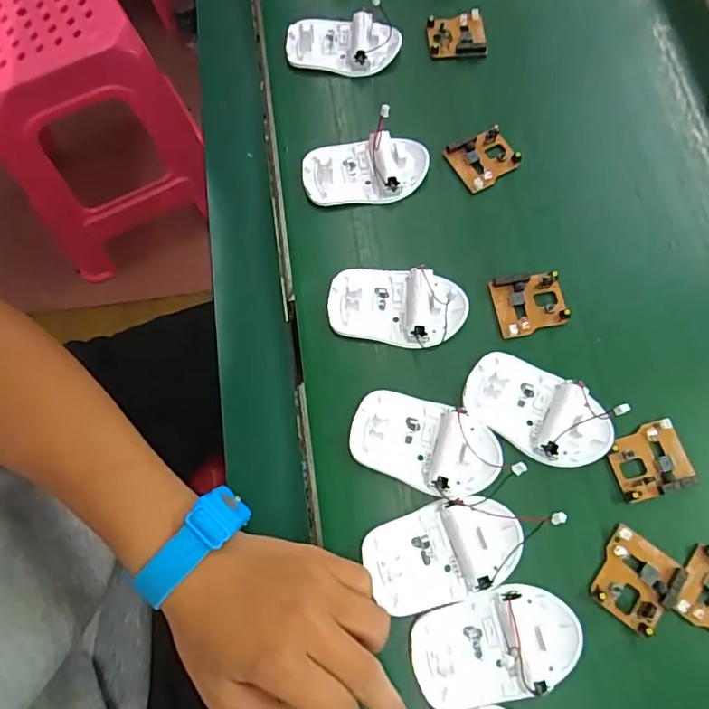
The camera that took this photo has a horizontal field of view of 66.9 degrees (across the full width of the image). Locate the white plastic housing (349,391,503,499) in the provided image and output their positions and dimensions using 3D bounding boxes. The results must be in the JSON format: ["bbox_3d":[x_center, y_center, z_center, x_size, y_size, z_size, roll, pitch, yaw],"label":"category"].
[{"bbox_3d":[0.047,0.058,0.351,0.096,0.016,0.056,22,72,7],"label":"white plastic housing"}]

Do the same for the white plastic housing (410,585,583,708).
[{"bbox_3d":[0.083,0.171,0.311,0.096,0.015,0.056,-17,72,-6],"label":"white plastic housing"}]

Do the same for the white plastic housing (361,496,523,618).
[{"bbox_3d":[0.055,0.121,0.328,0.093,0.017,0.055,-19,72,-6],"label":"white plastic housing"}]

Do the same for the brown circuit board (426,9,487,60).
[{"bbox_3d":[0.089,-0.279,0.469,0.048,0.007,0.044,-5,71,-2],"label":"brown circuit board"}]

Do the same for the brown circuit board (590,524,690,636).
[{"bbox_3d":[0.172,0.138,0.326,0.044,0.012,0.048,35,75,11],"label":"brown circuit board"}]

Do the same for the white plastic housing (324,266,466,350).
[{"bbox_3d":[0.031,-0.036,0.383,0.096,0.014,0.056,8,71,3],"label":"white plastic housing"}]

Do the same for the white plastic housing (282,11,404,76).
[{"bbox_3d":[-0.011,-0.269,0.460,0.094,0.020,0.051,11,71,4],"label":"white plastic housing"}]

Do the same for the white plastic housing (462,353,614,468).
[{"bbox_3d":[0.123,0.037,0.359,0.096,0.016,0.056,30,74,10],"label":"white plastic housing"}]

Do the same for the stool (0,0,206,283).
[{"bbox_3d":[-0.532,-0.465,1.093,0.327,0.459,0.366,-18,72,-6],"label":"stool"}]

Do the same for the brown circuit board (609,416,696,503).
[{"bbox_3d":[0.193,0.069,0.350,0.049,0.008,0.044,-14,72,-5],"label":"brown circuit board"}]

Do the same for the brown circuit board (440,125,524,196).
[{"bbox_3d":[0.103,-0.157,0.427,0.047,0.011,0.046,-26,73,-8],"label":"brown circuit board"}]

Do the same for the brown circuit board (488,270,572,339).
[{"bbox_3d":[0.126,-0.038,0.387,0.049,0.008,0.044,-10,71,-3],"label":"brown circuit board"}]

